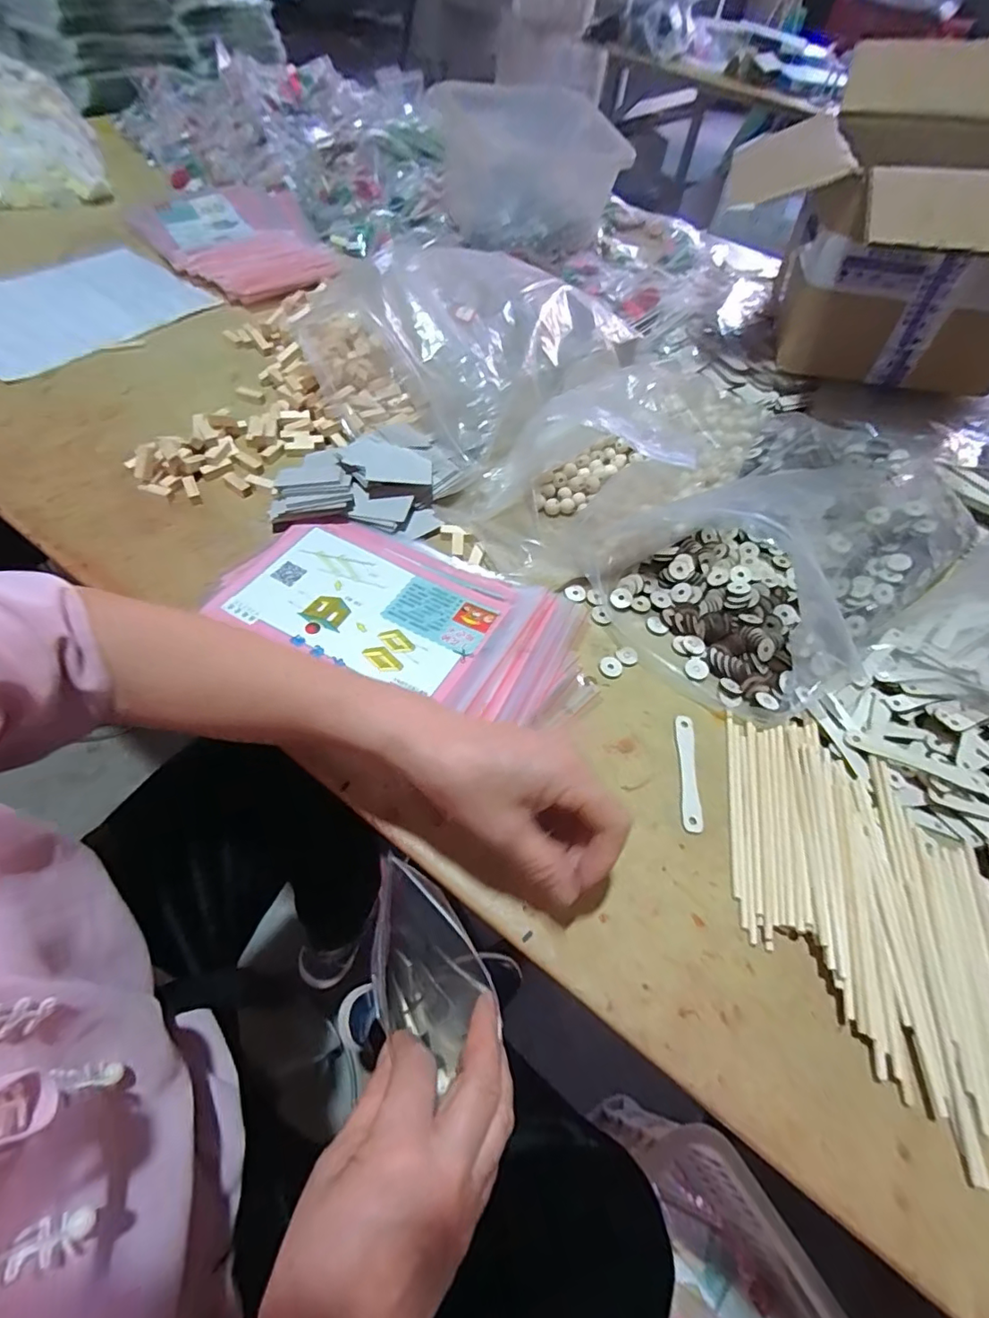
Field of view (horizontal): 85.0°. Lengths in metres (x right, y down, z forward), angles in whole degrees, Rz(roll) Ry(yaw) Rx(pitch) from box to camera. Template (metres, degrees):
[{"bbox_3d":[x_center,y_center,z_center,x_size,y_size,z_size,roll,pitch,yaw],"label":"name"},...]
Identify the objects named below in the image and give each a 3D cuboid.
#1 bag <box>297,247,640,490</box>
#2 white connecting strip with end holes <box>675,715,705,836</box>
[{"bbox_3d":[-0.025,-0.378,0.607,0.274,0.122,0.330,34,60,18],"label":"bag"},{"bbox_3d":[0.148,0.085,0.410,0.015,0.004,0.094,7,55,1],"label":"white connecting strip with end holes"}]

